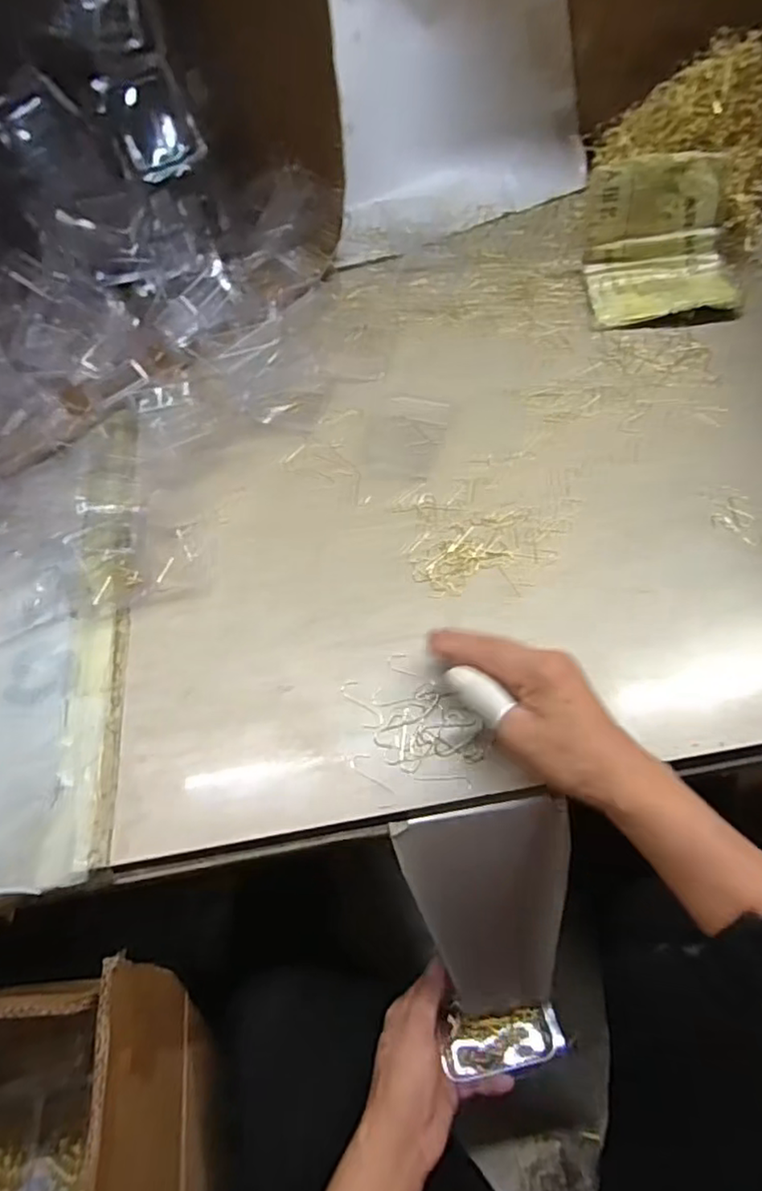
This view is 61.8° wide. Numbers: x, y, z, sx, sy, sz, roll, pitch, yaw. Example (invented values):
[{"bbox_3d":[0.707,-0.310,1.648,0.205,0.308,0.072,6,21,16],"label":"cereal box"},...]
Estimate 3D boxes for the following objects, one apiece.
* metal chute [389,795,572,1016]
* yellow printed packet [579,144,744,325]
[{"bbox_3d":[0.071,0.216,0.434,0.115,0.042,0.157,-3,100,17],"label":"metal chute"},{"bbox_3d":[0.290,-0.357,0.638,0.143,0.096,0.137,-4,59,2],"label":"yellow printed packet"}]

